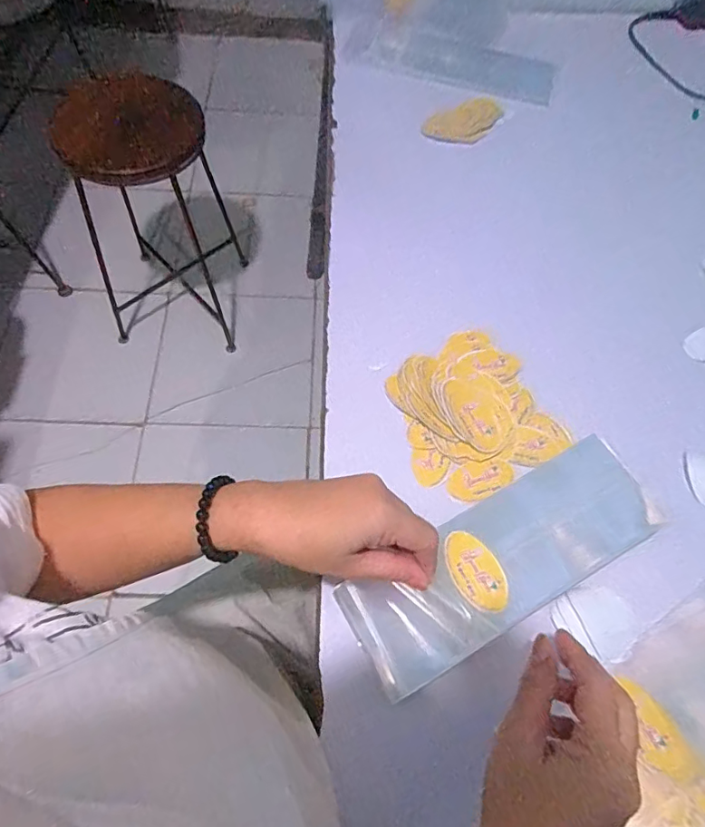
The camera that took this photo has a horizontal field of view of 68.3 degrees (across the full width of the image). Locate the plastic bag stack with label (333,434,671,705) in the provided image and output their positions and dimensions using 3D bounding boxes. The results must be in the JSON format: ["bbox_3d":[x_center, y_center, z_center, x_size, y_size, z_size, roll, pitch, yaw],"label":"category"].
[{"bbox_3d":[0.128,0.114,0.418,0.272,0.026,0.093,-26,76,-17],"label":"plastic bag stack with label"}]

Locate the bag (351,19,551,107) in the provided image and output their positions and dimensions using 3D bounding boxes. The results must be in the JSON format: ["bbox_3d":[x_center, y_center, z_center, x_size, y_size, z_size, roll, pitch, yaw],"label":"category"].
[{"bbox_3d":[0.140,-0.495,0.727,0.282,0.010,0.121,16,64,4],"label":"bag"}]

